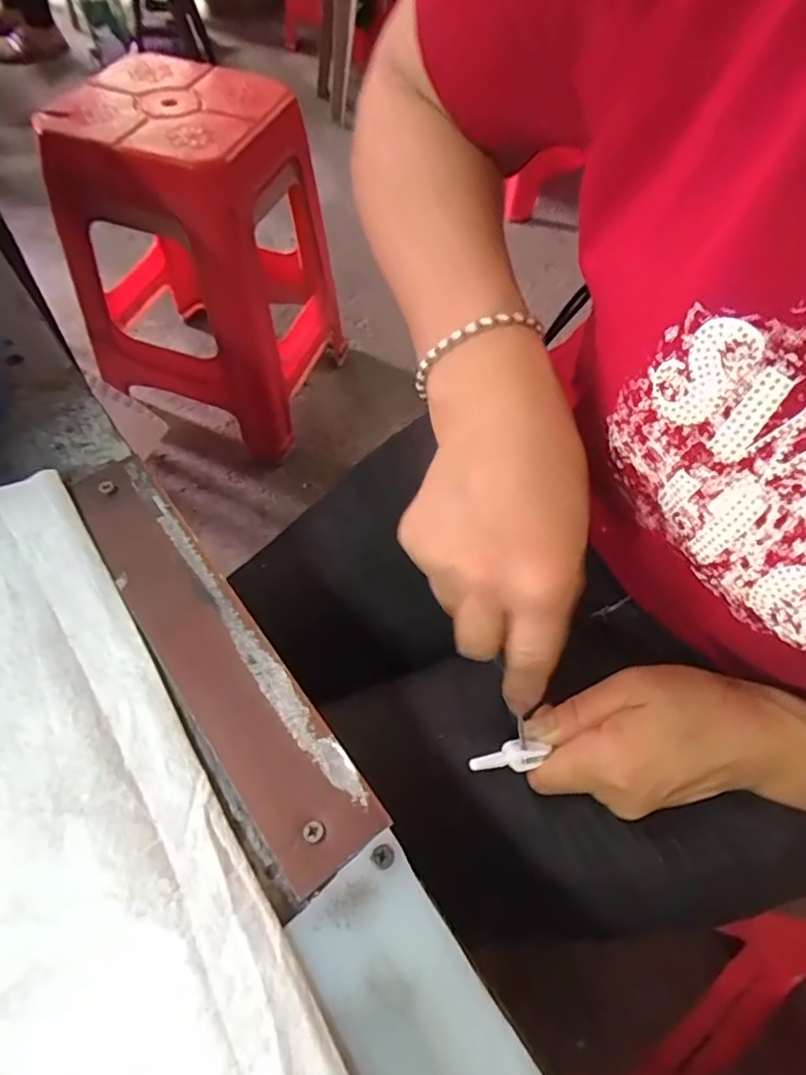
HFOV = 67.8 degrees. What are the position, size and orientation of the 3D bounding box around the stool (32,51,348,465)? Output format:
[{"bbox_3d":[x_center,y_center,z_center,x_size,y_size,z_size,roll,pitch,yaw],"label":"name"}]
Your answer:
[{"bbox_3d":[-0.353,-0.475,1.060,0.409,0.493,0.409,20,57,9],"label":"stool"}]

